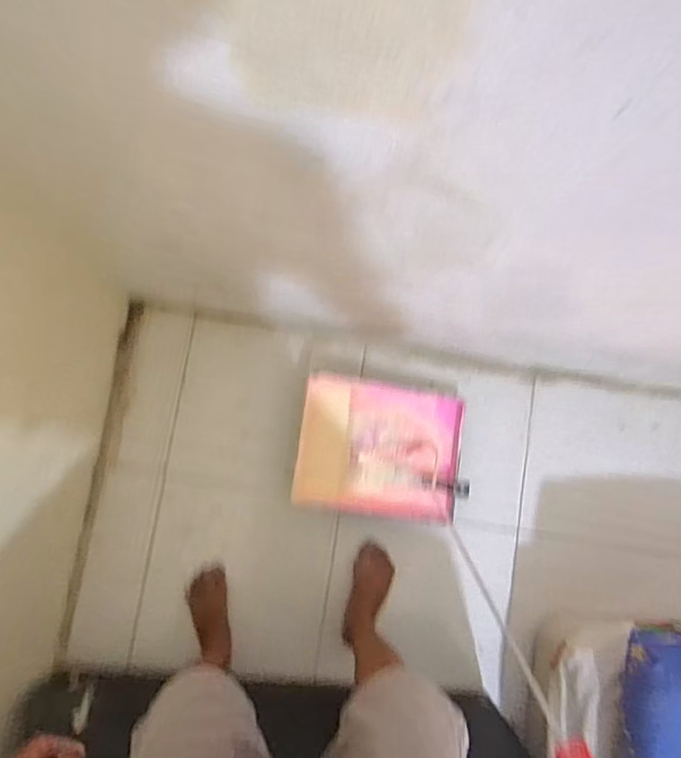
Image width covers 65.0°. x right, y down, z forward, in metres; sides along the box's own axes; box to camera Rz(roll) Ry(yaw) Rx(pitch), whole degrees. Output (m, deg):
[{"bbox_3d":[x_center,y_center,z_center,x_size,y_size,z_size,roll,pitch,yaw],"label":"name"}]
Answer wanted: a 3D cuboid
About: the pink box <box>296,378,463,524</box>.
[{"bbox_3d":[0.088,0.160,1.205,0.351,0.087,0.285,8,82,0],"label":"pink box"}]

